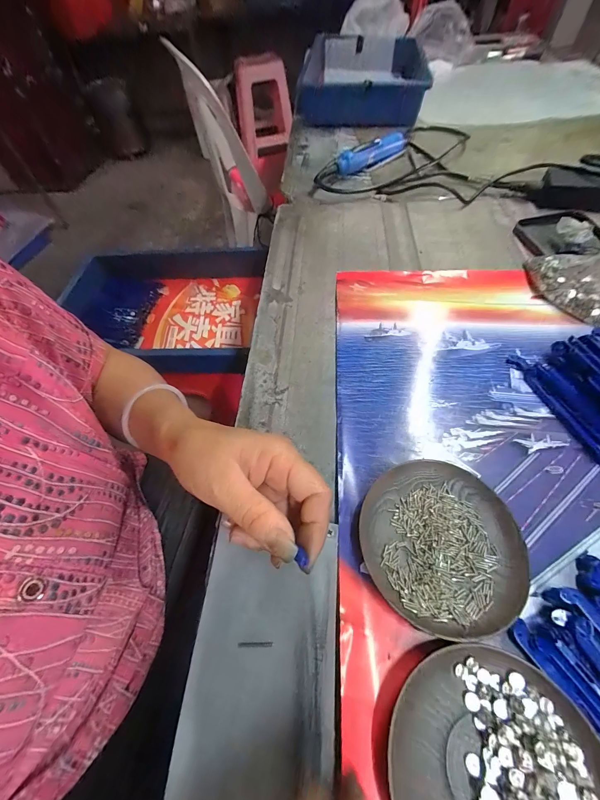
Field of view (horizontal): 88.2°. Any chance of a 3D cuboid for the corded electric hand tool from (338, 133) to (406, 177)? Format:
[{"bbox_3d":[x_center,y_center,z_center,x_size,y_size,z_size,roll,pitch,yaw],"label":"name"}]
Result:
[{"bbox_3d":[0.137,-0.469,0.595,0.183,0.038,0.030,-40,63,-20],"label":"corded electric hand tool"}]

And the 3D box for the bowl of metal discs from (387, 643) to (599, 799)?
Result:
[{"bbox_3d":[0.108,0.206,0.167,0.112,0.015,0.111,-2,57,2],"label":"bowl of metal discs"}]

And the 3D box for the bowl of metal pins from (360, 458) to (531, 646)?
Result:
[{"bbox_3d":[0.106,0.105,0.234,0.114,0.014,0.115,-2,57,2],"label":"bowl of metal pins"}]

